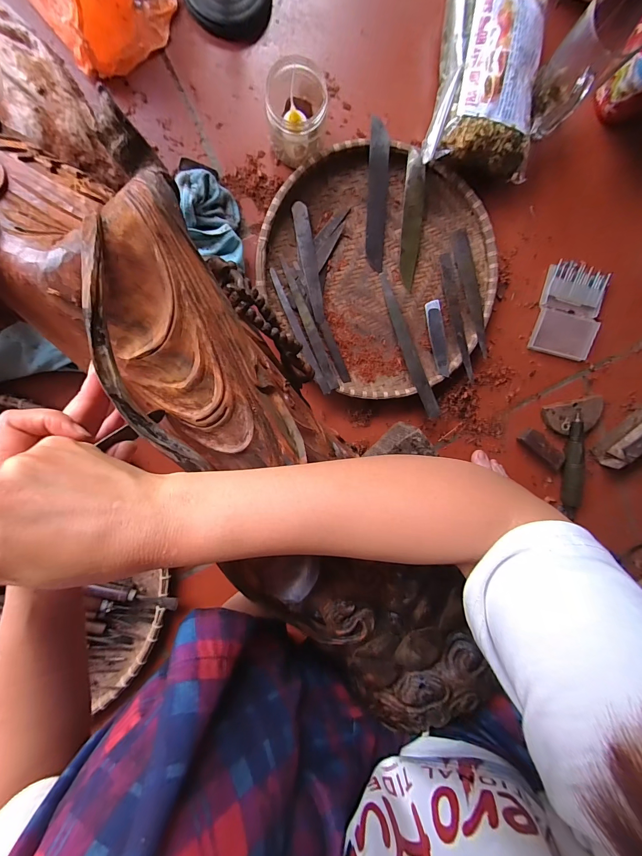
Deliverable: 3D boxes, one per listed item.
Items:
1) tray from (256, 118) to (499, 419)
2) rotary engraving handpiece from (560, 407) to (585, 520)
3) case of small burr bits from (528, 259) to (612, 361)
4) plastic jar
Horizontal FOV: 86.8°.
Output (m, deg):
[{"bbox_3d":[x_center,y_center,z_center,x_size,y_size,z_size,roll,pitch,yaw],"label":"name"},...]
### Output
[{"bbox_3d":[0.089,-0.213,0.488,0.334,0.031,0.331,-1,96,-6],"label":"tray"},{"bbox_3d":[0.418,0.063,0.558,0.024,0.029,0.175,-6,97,-6],"label":"rotary engraving handpiece"},{"bbox_3d":[0.393,-0.183,0.533,0.102,0.015,0.142,12,95,-7],"label":"case of small burr bits"},{"bbox_3d":[-0.031,-0.386,0.418,0.069,0.099,0.073,-1,96,-6],"label":"plastic jar"}]

